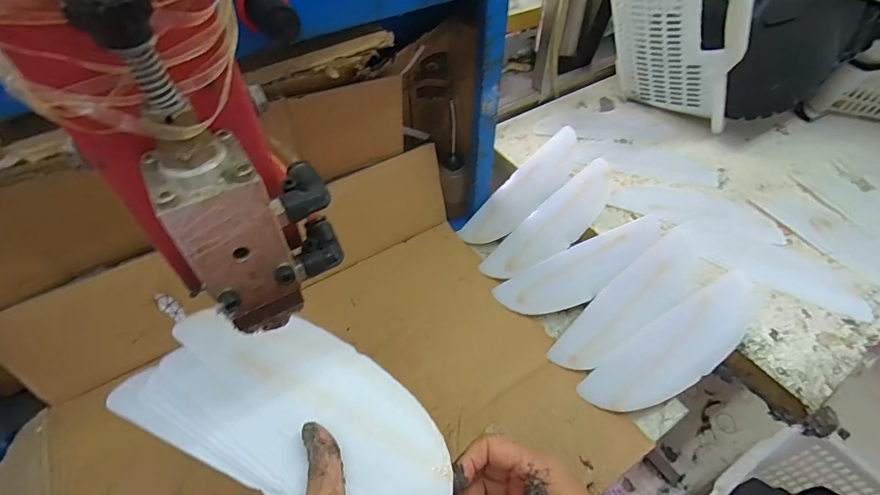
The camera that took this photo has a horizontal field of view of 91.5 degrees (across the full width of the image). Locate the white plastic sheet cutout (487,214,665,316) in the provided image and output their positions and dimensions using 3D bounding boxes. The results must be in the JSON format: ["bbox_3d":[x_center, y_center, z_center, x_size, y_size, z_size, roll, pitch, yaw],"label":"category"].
[{"bbox_3d":[0.182,0.029,0.544,0.219,0.008,0.069,-27,60,5],"label":"white plastic sheet cutout"}]

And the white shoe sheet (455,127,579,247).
[{"bbox_3d":[0.122,-0.081,0.625,0.213,0.015,0.065,-46,57,6],"label":"white shoe sheet"}]

